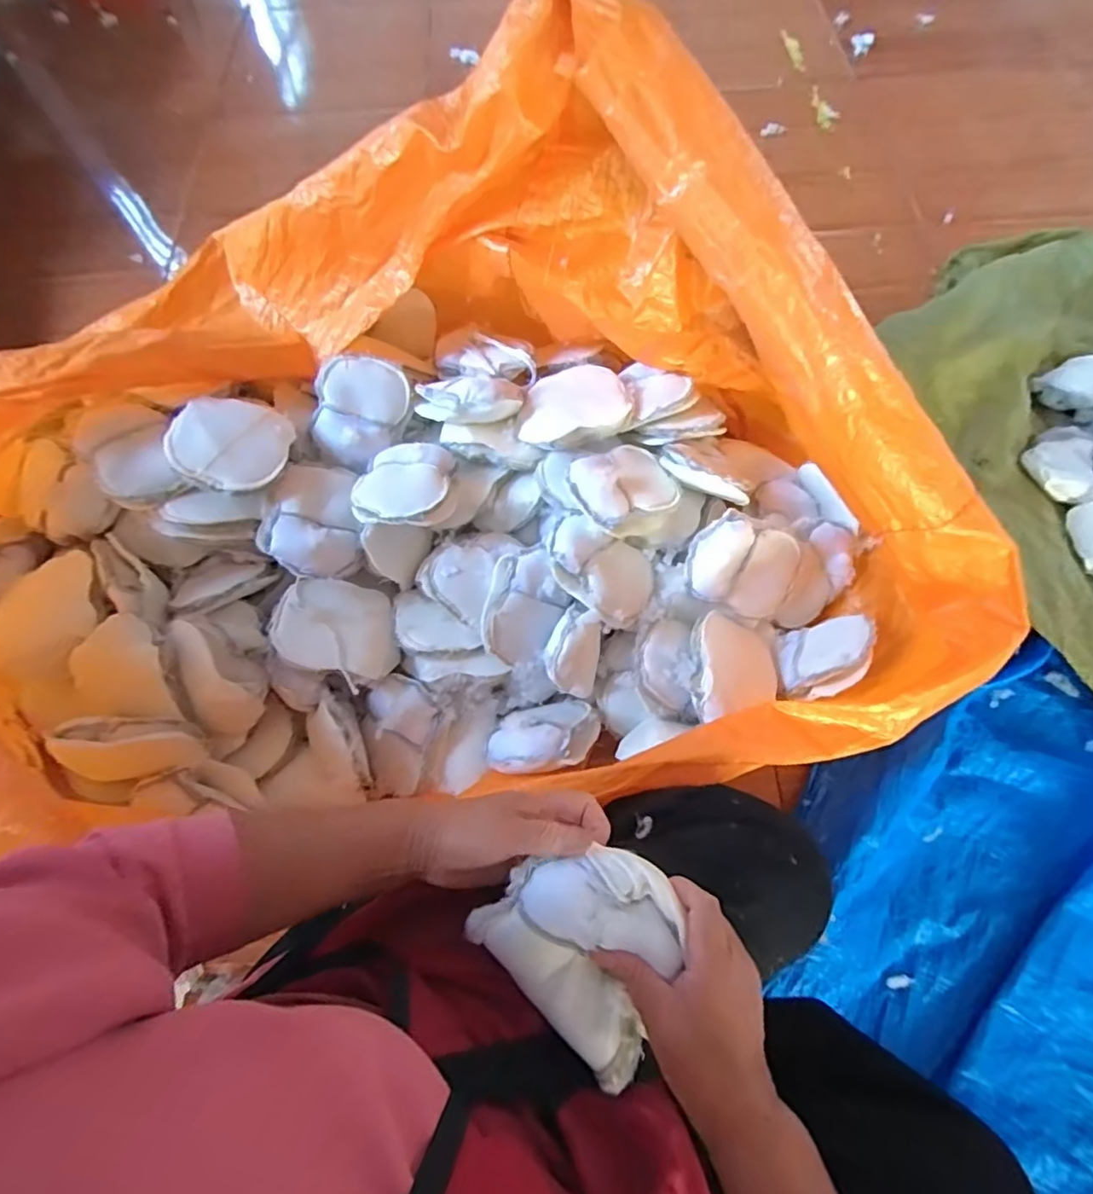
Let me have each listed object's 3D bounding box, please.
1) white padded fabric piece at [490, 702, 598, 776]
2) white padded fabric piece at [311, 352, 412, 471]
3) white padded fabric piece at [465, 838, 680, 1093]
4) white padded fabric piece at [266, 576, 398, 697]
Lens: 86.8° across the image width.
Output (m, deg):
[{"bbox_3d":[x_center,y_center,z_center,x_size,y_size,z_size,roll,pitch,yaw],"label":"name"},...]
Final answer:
[{"bbox_3d":[0.001,0.202,0.840,0.178,0.054,0.123,-21,40,-40],"label":"white padded fabric piece"},{"bbox_3d":[-0.300,-0.296,0.909,0.133,0.063,0.174,20,69,9],"label":"white padded fabric piece"},{"bbox_3d":[0.031,0.222,0.374,0.129,0.041,0.111,39,74,16],"label":"white padded fabric piece"},{"bbox_3d":[-0.299,0.048,0.838,0.174,0.031,0.134,18,79,-23],"label":"white padded fabric piece"}]

